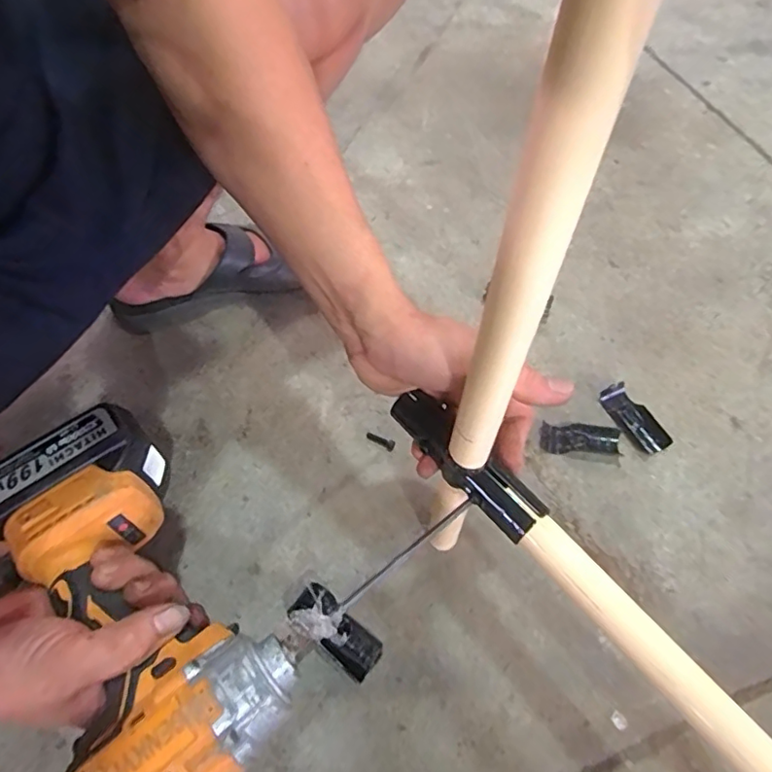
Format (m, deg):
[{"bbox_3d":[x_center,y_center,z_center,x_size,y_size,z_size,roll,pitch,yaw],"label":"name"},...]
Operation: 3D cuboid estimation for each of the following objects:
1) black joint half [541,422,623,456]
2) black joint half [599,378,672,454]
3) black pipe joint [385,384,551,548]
[{"bbox_3d":[0.200,0.055,0.567,0.079,0.010,0.031,5,61,1],"label":"black joint half"},{"bbox_3d":[0.260,0.035,0.577,0.033,0.016,0.081,-26,65,-16],"label":"black joint half"},{"bbox_3d":[0.057,0.052,0.395,0.035,0.030,0.128,-37,65,-20],"label":"black pipe joint"}]

